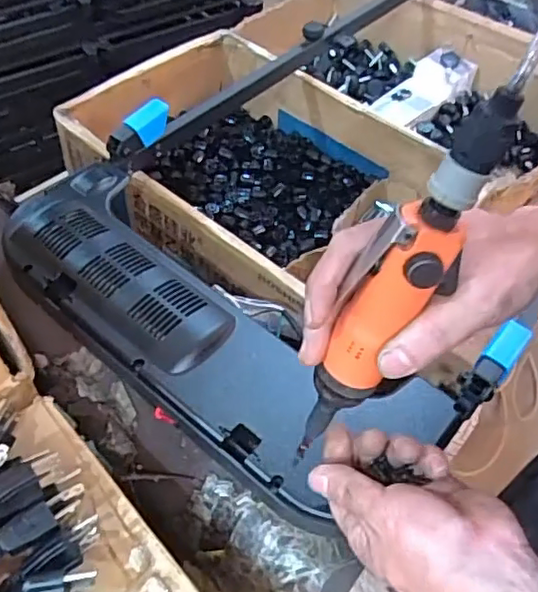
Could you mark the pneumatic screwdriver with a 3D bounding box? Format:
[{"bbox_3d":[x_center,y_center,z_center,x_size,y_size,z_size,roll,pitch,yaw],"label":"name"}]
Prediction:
[{"bbox_3d":[0.067,-0.001,0.343,0.035,0.238,0.040,-19,54,-43],"label":"pneumatic screwdriver"}]

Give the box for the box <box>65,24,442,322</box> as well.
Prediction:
[{"bbox_3d":[-0.032,-0.185,0.900,0.469,0.149,0.363,36,58,21],"label":"box"}]

